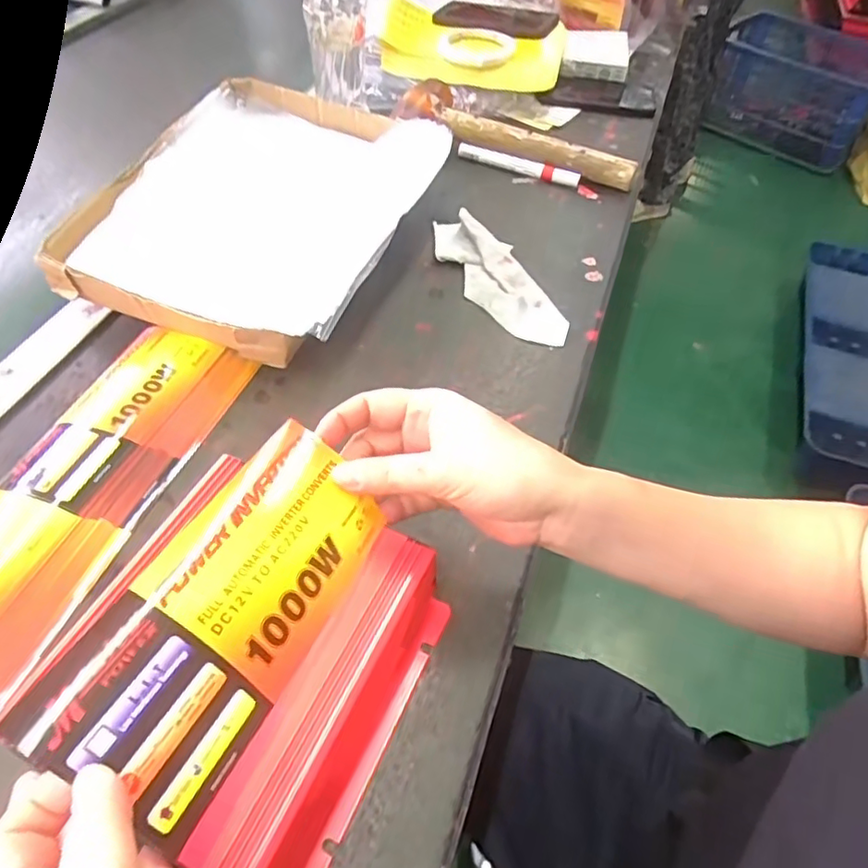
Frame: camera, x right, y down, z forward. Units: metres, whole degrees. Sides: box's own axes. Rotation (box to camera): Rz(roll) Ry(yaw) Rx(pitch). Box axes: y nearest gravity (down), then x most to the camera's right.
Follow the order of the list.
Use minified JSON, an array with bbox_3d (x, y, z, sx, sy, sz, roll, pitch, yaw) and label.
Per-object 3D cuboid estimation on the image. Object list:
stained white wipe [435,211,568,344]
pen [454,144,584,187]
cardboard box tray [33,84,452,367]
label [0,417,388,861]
[{"bbox_3d":[0.057,-0.149,0.555,0.060,0.024,0.182,-24,57,-20],"label":"stained white wipe"},{"bbox_3d":[0.095,-0.303,0.678,0.141,0.017,0.016,19,54,12],"label":"pen"},{"bbox_3d":[-0.153,-0.204,0.547,0.261,0.070,0.308,18,54,11],"label":"cardboard box tray"},{"bbox_3d":[-0.083,0.073,0.256,0.075,0.011,0.159,44,51,-12],"label":"label"}]

